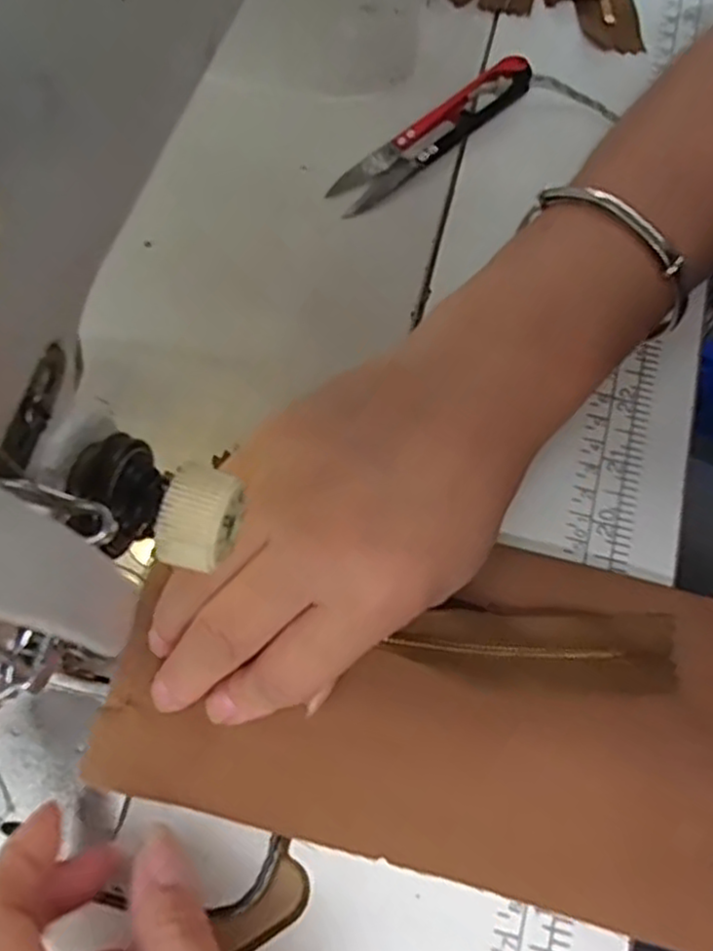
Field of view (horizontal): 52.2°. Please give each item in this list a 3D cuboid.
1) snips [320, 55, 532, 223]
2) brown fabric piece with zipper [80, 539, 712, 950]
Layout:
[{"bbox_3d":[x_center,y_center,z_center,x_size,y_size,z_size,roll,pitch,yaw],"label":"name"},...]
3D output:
[{"bbox_3d":[0.032,-0.149,0.314,0.100,0.014,0.020,-40,75,-12],"label":"snips"},{"bbox_3d":[0.023,0.071,0.244,0.204,0.017,0.110,13,72,6],"label":"brown fabric piece with zipper"}]

